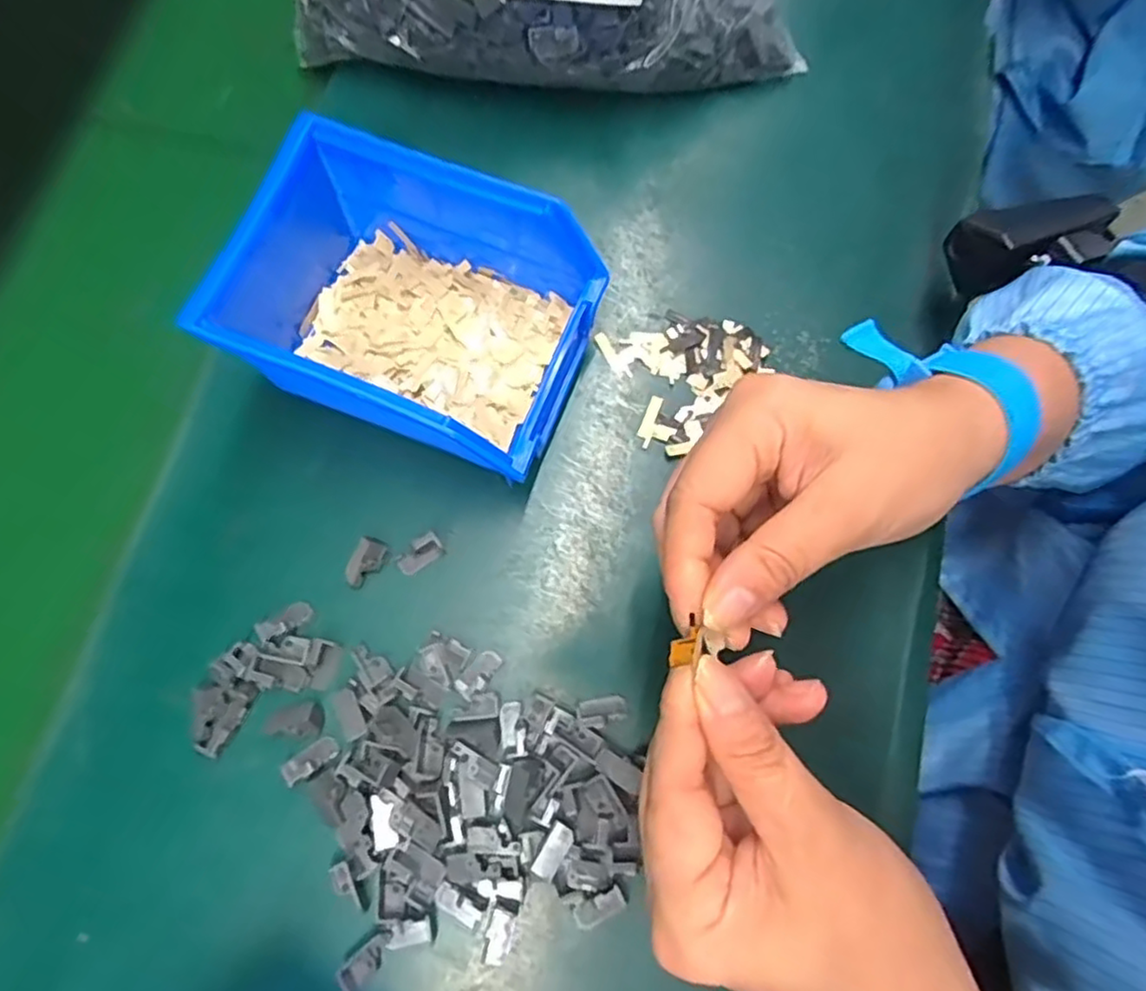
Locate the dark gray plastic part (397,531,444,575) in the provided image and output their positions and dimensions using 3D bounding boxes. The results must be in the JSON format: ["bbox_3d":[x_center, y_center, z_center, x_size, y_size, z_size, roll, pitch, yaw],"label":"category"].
[{"bbox_3d":[-0.068,0.027,0.302,0.021,0.012,0.009,-39,78,-9],"label":"dark gray plastic part"}]

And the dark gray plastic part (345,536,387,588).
[{"bbox_3d":[-0.091,0.030,0.300,0.012,0.010,0.021,18,76,6],"label":"dark gray plastic part"}]

